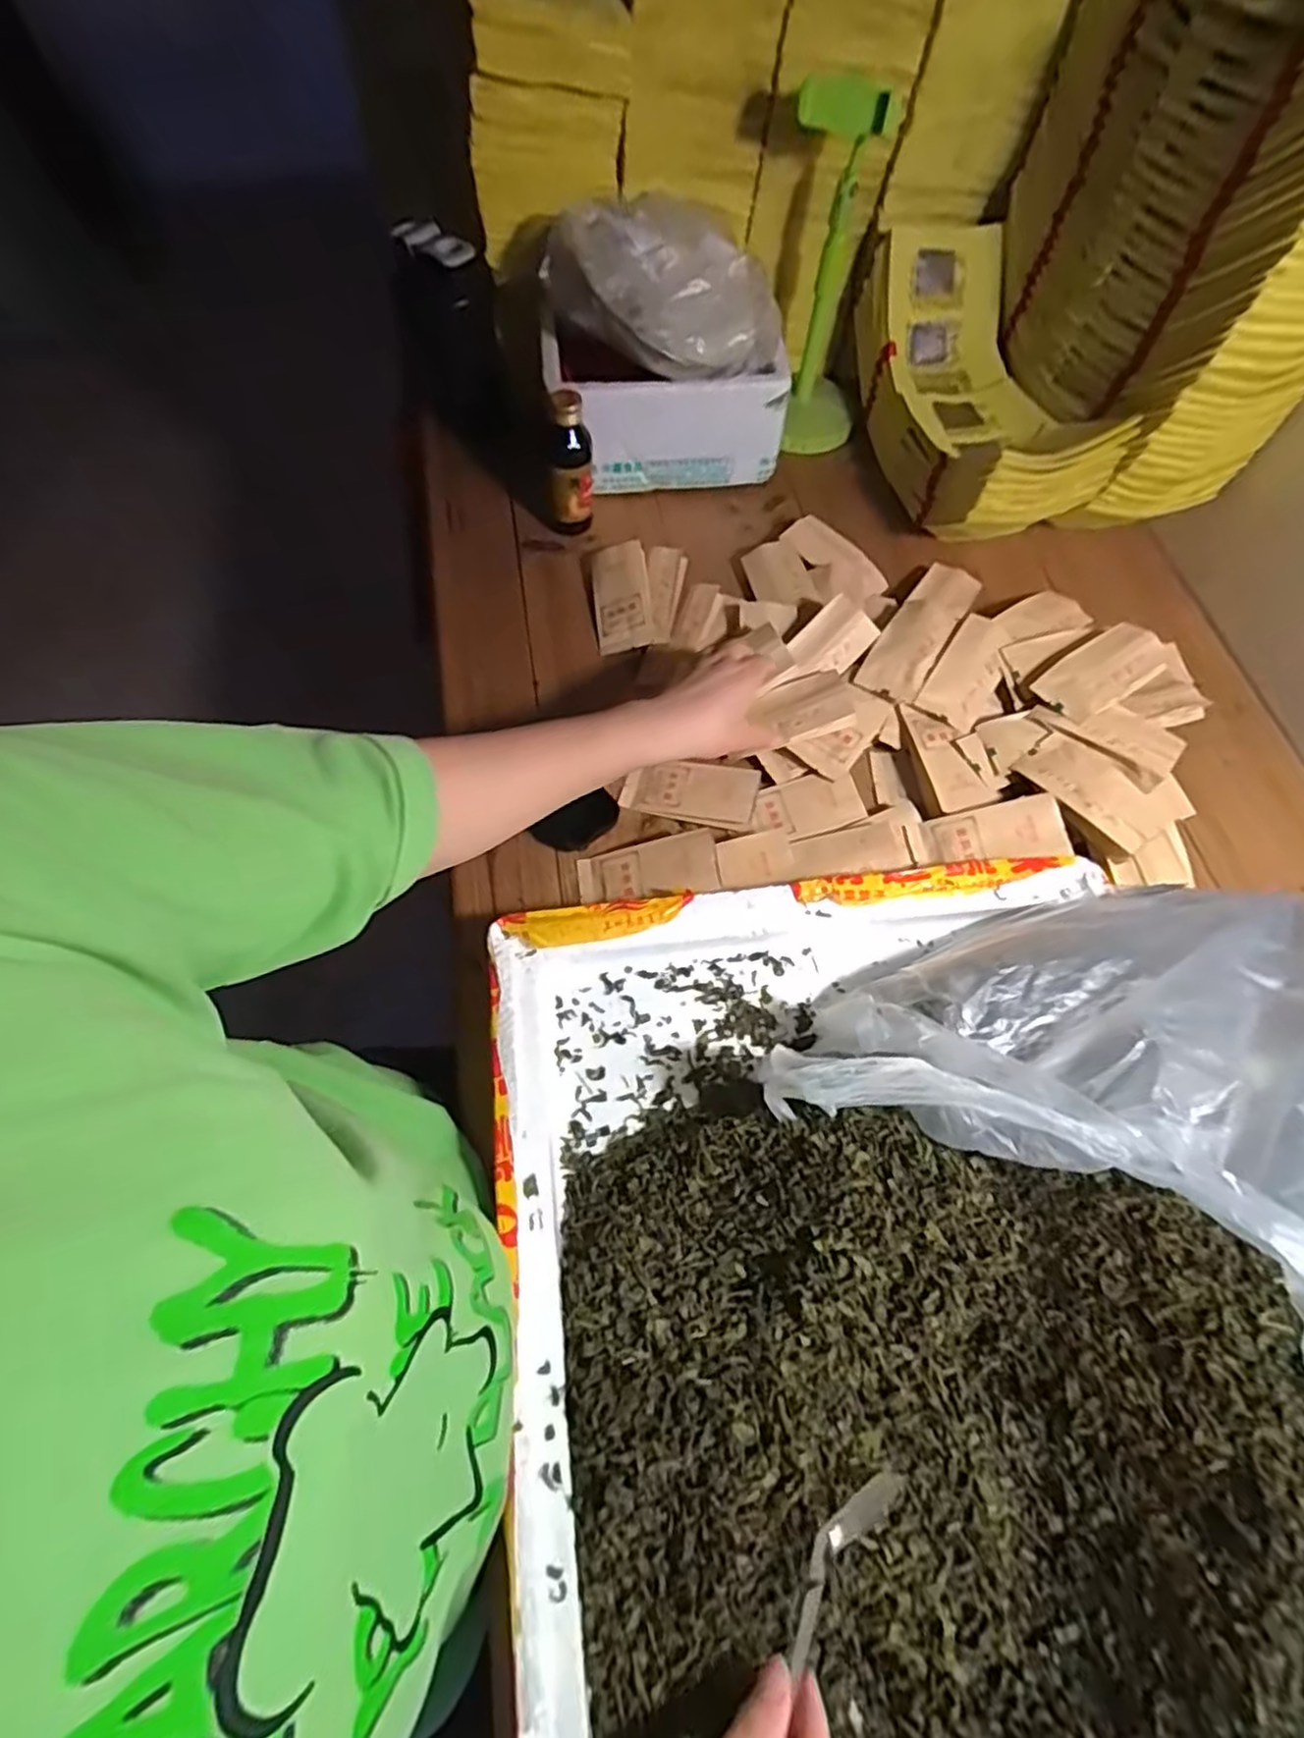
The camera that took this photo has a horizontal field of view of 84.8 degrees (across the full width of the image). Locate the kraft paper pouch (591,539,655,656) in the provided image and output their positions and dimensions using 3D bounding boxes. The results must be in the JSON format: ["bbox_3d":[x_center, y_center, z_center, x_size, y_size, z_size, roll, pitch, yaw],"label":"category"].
[{"bbox_3d":[-0.027,-0.253,0.665,0.051,0.014,0.107,-5,83,1],"label":"kraft paper pouch"}]

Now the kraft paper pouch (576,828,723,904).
[{"bbox_3d":[-0.004,0.002,0.543,0.107,0.014,0.046,-9,63,15],"label":"kraft paper pouch"}]

